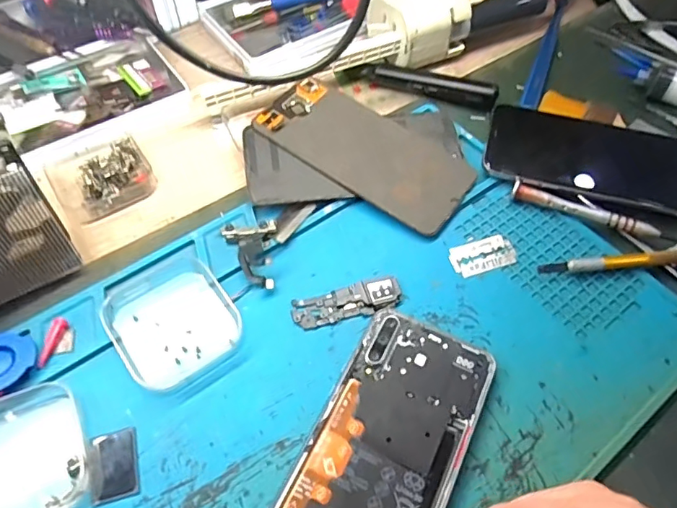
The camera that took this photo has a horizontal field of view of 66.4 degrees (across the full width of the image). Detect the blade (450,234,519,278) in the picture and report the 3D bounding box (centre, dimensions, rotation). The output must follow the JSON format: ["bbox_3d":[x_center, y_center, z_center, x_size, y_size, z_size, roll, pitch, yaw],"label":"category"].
[{"bbox_3d":[0.090,-0.001,0.325,0.041,0.004,0.024,-17,58,-12],"label":"blade"}]

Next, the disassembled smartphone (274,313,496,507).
[{"bbox_3d":[0.021,0.100,0.252,0.069,0.008,0.149,24,59,14],"label":"disassembled smartphone"}]

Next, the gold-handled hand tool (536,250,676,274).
[{"bbox_3d":[0.187,0.002,0.318,0.129,0.013,0.010,-5,56,-5],"label":"gold-handled hand tool"}]

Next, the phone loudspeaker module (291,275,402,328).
[{"bbox_3d":[0.005,0.028,0.303,0.063,0.004,0.021,-14,58,-10],"label":"phone loudspeaker module"}]

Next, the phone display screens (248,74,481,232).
[{"bbox_3d":[0.019,-0.074,0.358,0.148,0.005,0.069,35,64,16],"label":"phone display screens"}]

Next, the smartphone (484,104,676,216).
[{"bbox_3d":[0.179,-0.072,0.370,0.140,0.014,0.081,13,57,7],"label":"smartphone"}]

